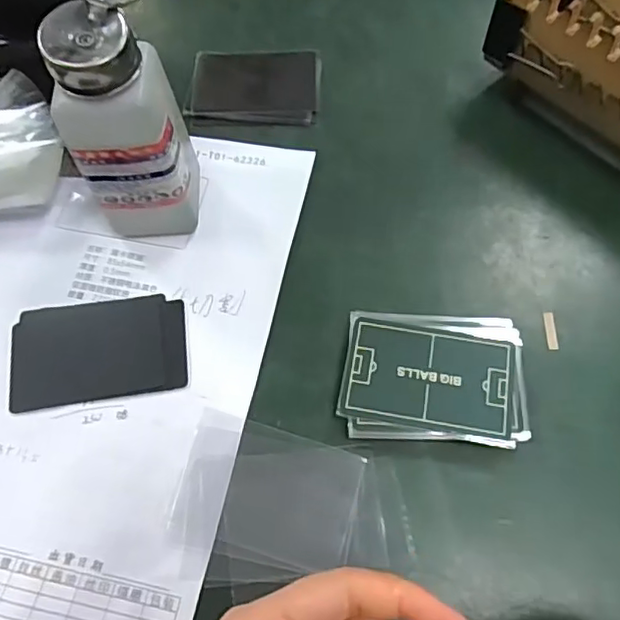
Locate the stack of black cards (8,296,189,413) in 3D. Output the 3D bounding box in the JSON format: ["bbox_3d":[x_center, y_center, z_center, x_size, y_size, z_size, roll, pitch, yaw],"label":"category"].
[{"bbox_3d":[-0.118,0.021,0.328,0.098,0.005,0.060,-9,66,-1],"label":"stack of black cards"}]

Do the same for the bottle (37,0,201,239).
[{"bbox_3d":[-0.098,-0.102,0.310,0.060,0.133,0.074,-5,66,0],"label":"bottle"}]

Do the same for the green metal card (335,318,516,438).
[{"bbox_3d":[0.061,0.034,0.299,0.083,0.004,0.052,9,67,6],"label":"green metal card"}]

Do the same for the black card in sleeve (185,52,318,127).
[{"bbox_3d":[-0.037,-0.156,0.403,0.088,0.004,0.066,3,65,-4],"label":"black card in sleeve"}]

